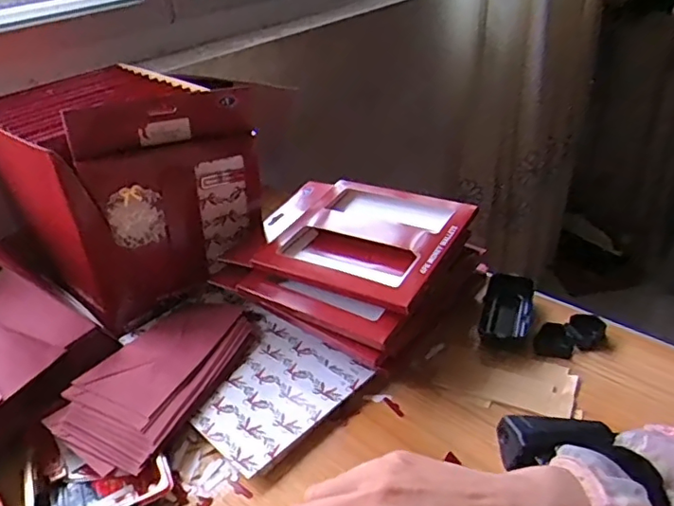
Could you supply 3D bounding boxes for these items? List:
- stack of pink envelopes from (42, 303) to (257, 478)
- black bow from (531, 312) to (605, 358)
[{"bbox_3d":[-0.178,0.115,0.578,0.114,0.038,0.234,9,37,22],"label":"stack of pink envelopes"},{"bbox_3d":[0.243,0.087,0.588,0.077,0.019,0.036,-18,36,-18],"label":"black bow"}]

